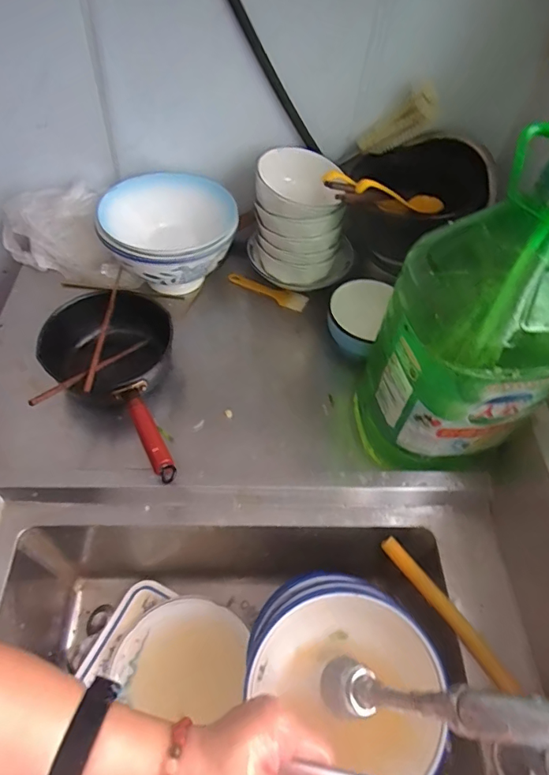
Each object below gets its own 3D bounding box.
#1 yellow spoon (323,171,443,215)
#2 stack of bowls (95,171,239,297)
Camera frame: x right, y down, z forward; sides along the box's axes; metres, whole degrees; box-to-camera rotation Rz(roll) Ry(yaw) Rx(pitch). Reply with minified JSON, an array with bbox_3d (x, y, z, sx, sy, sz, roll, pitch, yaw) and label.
[{"bbox_3d":[0.177,-0.308,0.739,0.259,0.028,0.040,-3,52,-35],"label":"yellow spoon"},{"bbox_3d":[-0.176,-0.256,0.818,0.222,0.123,0.211,-17,59,-16],"label":"stack of bowls"}]

